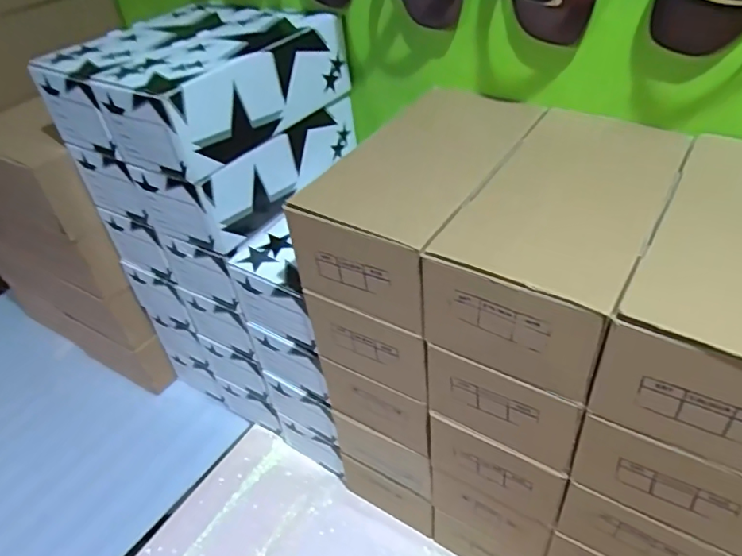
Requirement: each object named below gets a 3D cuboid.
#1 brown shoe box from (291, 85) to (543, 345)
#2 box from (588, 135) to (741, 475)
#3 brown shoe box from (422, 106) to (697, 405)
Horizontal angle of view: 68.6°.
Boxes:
[{"bbox_3d":[0.053,-0.083,0.544,0.140,0.102,0.257,21,47,27],"label":"brown shoe box"},{"bbox_3d":[0.285,0.001,0.416,0.134,0.097,0.264,21,47,27],"label":"box"},{"bbox_3d":[0.170,-0.039,0.480,0.136,0.094,0.254,22,48,27],"label":"brown shoe box"}]

